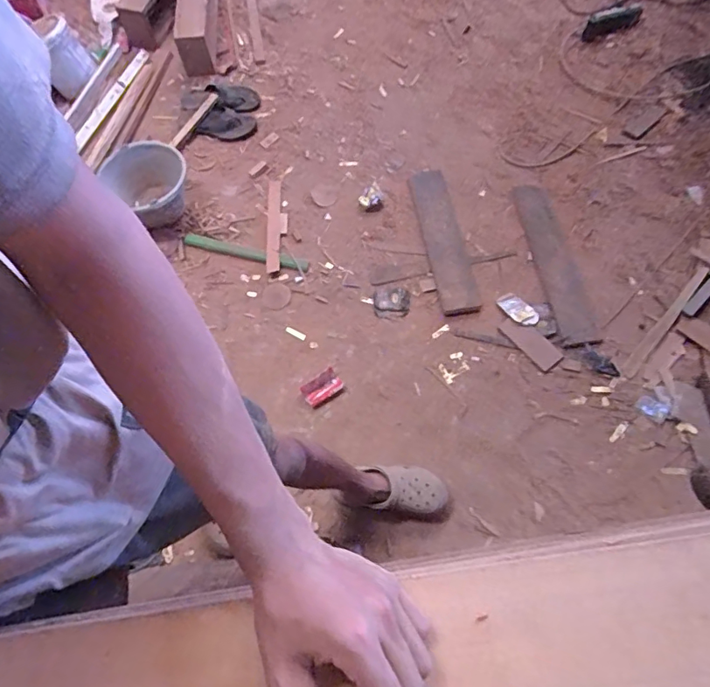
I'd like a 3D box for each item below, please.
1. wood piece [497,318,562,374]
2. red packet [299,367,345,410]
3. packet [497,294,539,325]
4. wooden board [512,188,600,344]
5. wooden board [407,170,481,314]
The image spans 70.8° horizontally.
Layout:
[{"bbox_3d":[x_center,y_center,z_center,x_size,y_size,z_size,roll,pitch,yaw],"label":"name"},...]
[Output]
[{"bbox_3d":[0.503,-0.005,1.431,0.075,0.008,0.185,-40,72,-14],"label":"wood piece"},{"bbox_3d":[-0.086,0.124,1.353,0.105,0.025,0.074,-34,70,-13],"label":"red packet"},{"bbox_3d":[0.468,-0.095,1.430,0.118,0.014,0.066,38,73,16],"label":"packet"},{"bbox_3d":[0.598,-0.251,1.487,0.126,0.019,0.524,-9,67,-3],"label":"wooden board"},{"bbox_3d":[0.261,-0.325,1.509,0.111,0.018,0.501,-11,67,-3],"label":"wooden board"}]

